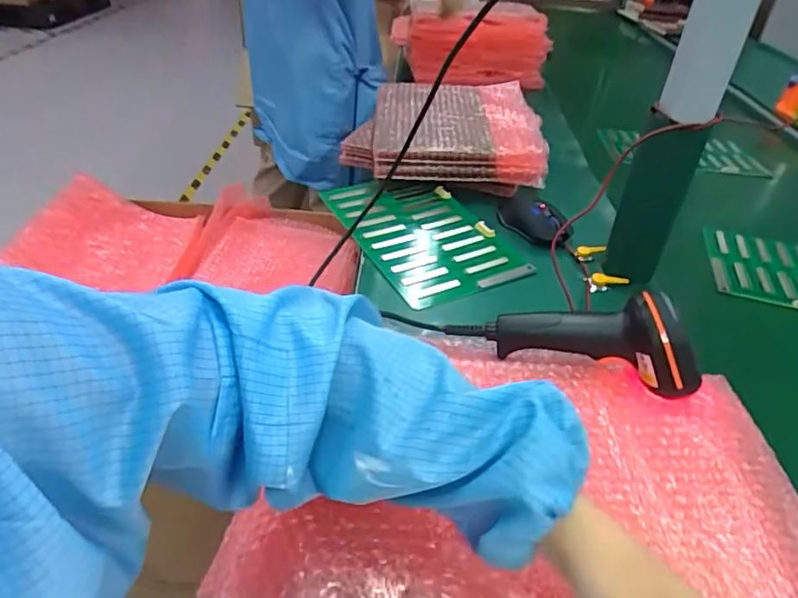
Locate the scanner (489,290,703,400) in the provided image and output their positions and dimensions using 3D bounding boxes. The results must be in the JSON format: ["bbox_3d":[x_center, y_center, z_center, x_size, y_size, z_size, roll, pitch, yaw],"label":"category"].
[{"bbox_3d":[0.179,0.030,0.500,0.183,0.070,0.058,14,38,10],"label":"scanner"}]

